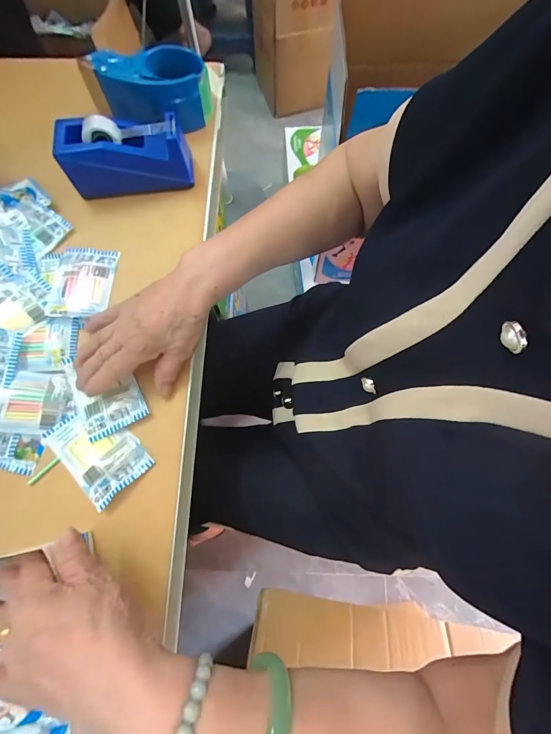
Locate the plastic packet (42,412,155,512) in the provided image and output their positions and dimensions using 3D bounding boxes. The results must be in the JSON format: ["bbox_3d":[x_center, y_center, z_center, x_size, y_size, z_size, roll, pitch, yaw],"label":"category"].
[{"bbox_3d":[-0.184,0.084,0.341,0.103,0.008,0.066,43,78,12],"label":"plastic packet"}]

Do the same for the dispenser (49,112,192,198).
[{"bbox_3d":[-0.186,-0.267,0.423,0.151,0.085,0.058,-4,73,-1],"label":"dispenser"}]

